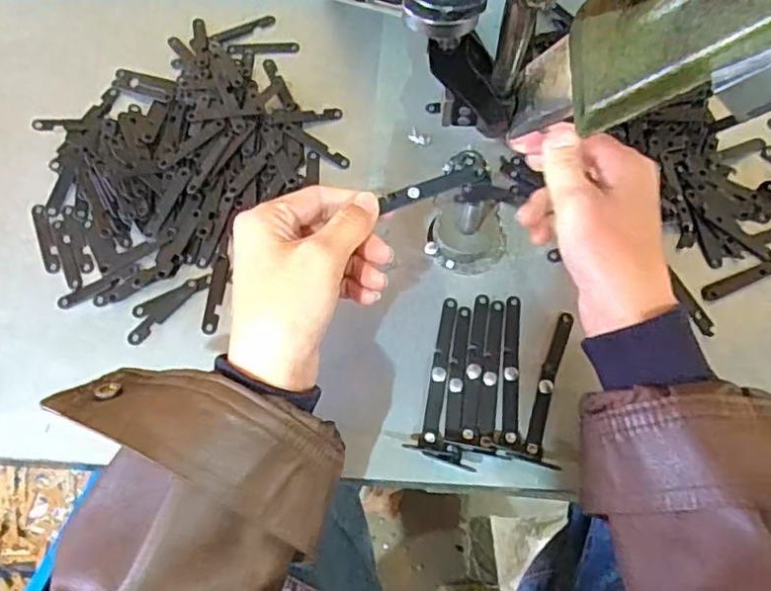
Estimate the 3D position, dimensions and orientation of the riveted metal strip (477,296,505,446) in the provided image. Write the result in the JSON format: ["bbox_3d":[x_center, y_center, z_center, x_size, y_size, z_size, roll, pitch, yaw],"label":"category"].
[{"bbox_3d":[0.061,0.043,0.362,0.009,0.004,0.087,8,67,5],"label":"riveted metal strip"}]

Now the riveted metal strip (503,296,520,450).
[{"bbox_3d":[0.073,0.042,0.362,0.008,0.004,0.090,5,67,4],"label":"riveted metal strip"}]

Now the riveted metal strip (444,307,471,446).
[{"bbox_3d":[0.042,0.043,0.362,0.009,0.004,0.079,7,67,5],"label":"riveted metal strip"}]

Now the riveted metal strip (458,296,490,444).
[{"bbox_3d":[0.052,0.040,0.363,0.009,0.004,0.090,8,67,5],"label":"riveted metal strip"}]

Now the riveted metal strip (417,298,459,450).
[{"bbox_3d":[0.032,0.043,0.362,0.010,0.004,0.090,10,67,6],"label":"riveted metal strip"}]

